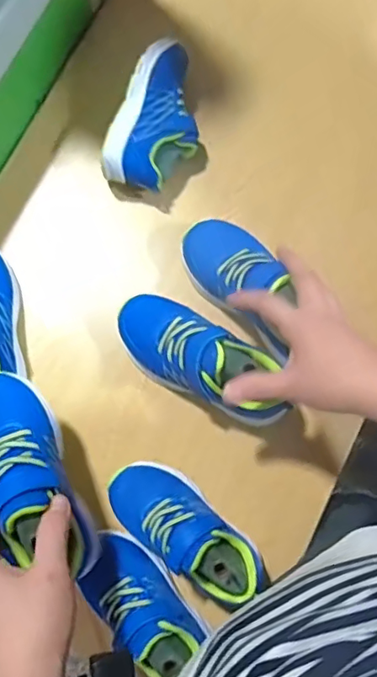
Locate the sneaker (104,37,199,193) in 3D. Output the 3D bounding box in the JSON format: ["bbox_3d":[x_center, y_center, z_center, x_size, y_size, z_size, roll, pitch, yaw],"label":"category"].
[{"bbox_3d":[-0.027,-0.232,0.575,0.079,0.070,0.154,24,80,4],"label":"sneaker"}]

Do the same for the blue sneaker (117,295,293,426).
[{"bbox_3d":[0.010,0.021,0.517,0.179,0.081,0.070,30,80,18],"label":"blue sneaker"}]

